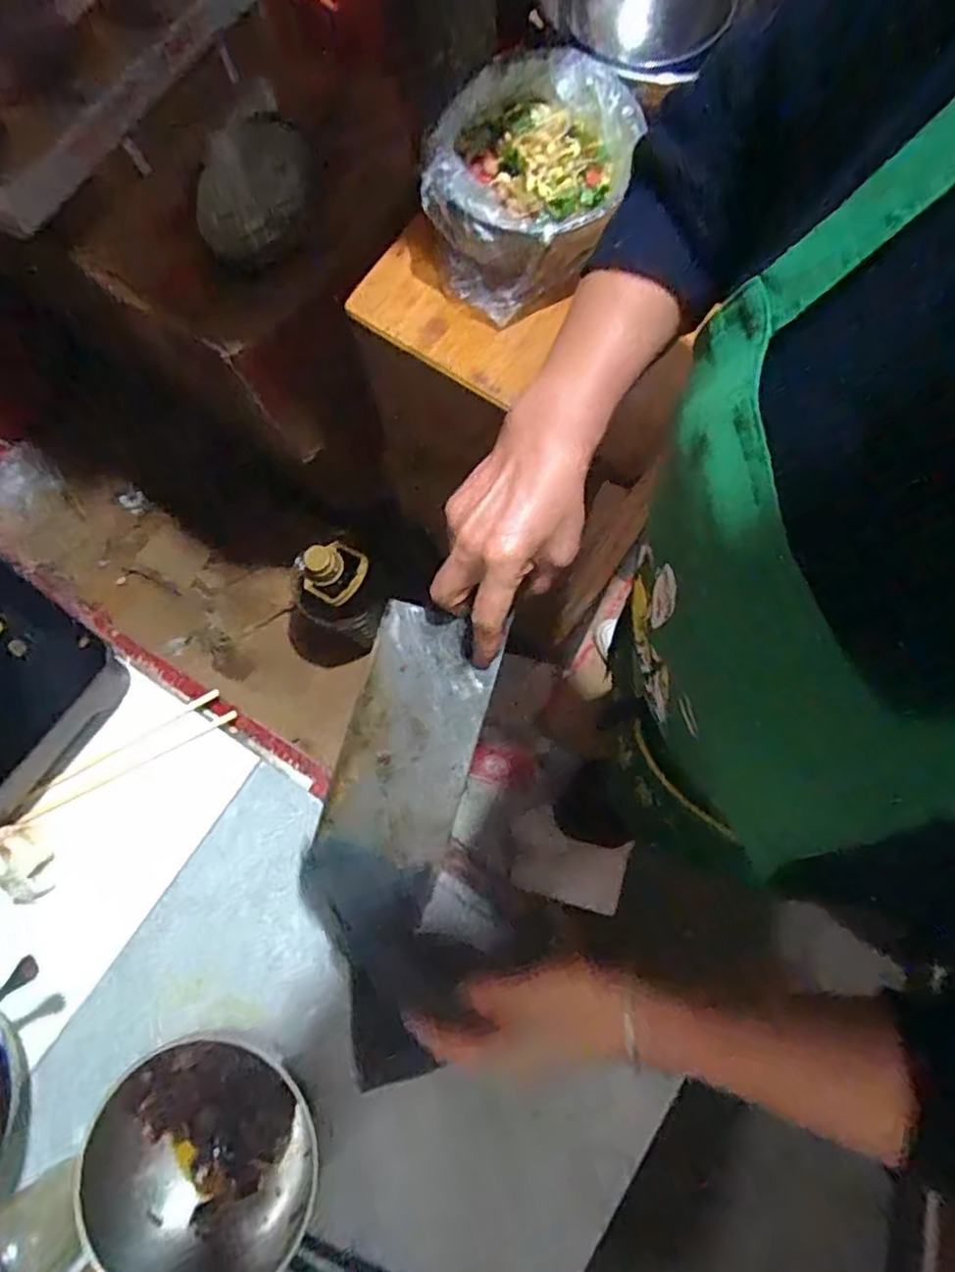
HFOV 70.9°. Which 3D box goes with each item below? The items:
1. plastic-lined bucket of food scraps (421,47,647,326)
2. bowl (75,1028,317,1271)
[{"bbox_3d":[0.042,-0.385,0.587,0.157,0.099,0.193,19,77,6],"label":"plastic-lined bucket of food scraps"},{"bbox_3d":[-0.180,0.345,0.444,0.132,0.073,0.145,0,76,1],"label":"bowl"}]

